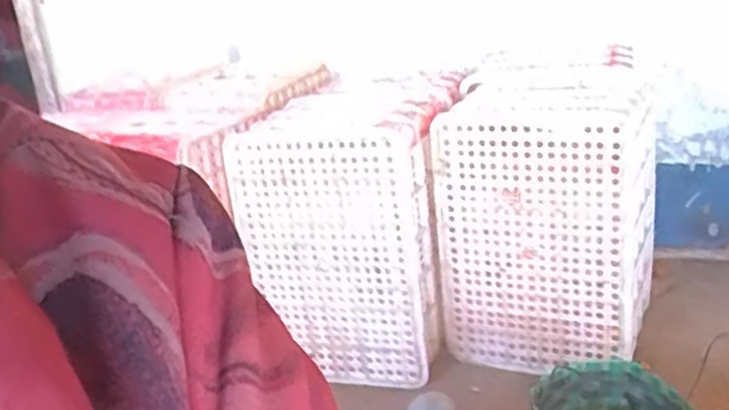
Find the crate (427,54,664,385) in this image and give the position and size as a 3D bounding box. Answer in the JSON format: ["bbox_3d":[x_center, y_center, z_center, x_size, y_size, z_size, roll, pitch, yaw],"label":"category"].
[{"bbox_3d":[0.339,0.025,1.397,0.346,0.502,0.315,3,20,26],"label":"crate"}]

